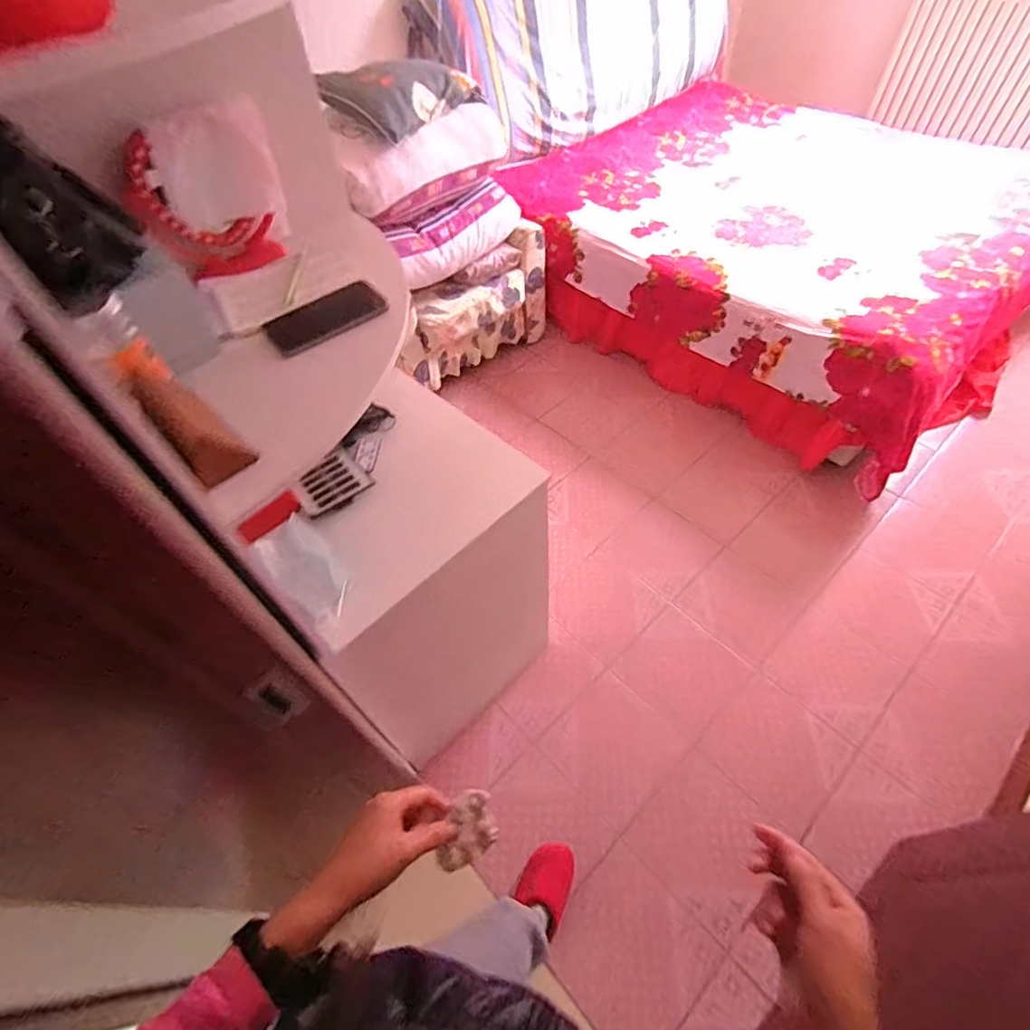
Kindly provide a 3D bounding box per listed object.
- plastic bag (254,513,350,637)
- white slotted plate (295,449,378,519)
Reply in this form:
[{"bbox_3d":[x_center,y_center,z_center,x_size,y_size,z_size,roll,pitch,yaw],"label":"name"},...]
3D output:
[{"bbox_3d":[-0.336,0.098,0.871,0.094,0.026,0.225,-36,59,-22],"label":"plastic bag"},{"bbox_3d":[-0.345,-0.055,0.986,0.103,0.028,0.137,30,60,24],"label":"white slotted plate"}]

